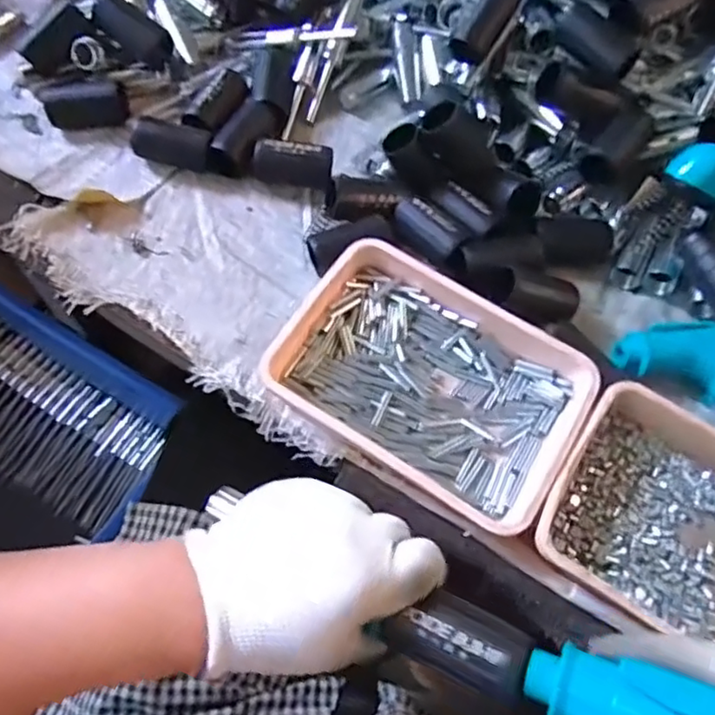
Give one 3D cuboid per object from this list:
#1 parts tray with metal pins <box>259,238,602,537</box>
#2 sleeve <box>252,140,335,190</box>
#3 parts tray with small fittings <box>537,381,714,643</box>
[{"bbox_3d":[0.051,0.014,0.428,0.197,0.038,0.137,32,68,12],"label":"parts tray with metal pins"},{"bbox_3d":[-0.051,-0.157,0.507,0.065,0.035,0.036,13,66,4],"label":"sleeve"},{"bbox_3d":[0.223,0.117,0.393,0.203,0.044,0.142,27,67,10],"label":"parts tray with small fittings"}]

